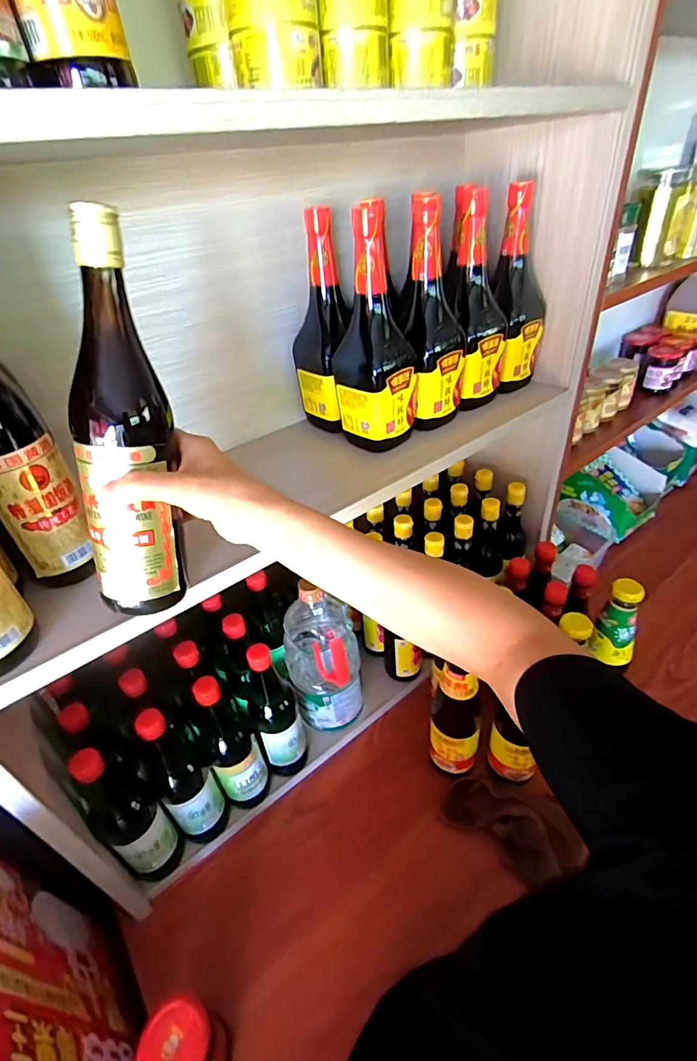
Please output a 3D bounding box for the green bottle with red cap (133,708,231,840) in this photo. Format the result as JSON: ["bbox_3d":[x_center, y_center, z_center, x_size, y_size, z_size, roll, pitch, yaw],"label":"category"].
[{"bbox_3d":[-0.216,0.322,0.619,0.070,0.269,0.071,-26,42,-24],"label":"green bottle with red cap"}]

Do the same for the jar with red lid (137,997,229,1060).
[{"bbox_3d":[-0.161,0.537,0.487,0.061,0.116,0.061,-4,38,3],"label":"jar with red lid"}]

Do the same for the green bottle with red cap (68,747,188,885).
[{"bbox_3d":[-0.268,0.353,0.580,0.056,0.262,0.067,20,45,30],"label":"green bottle with red cap"}]

